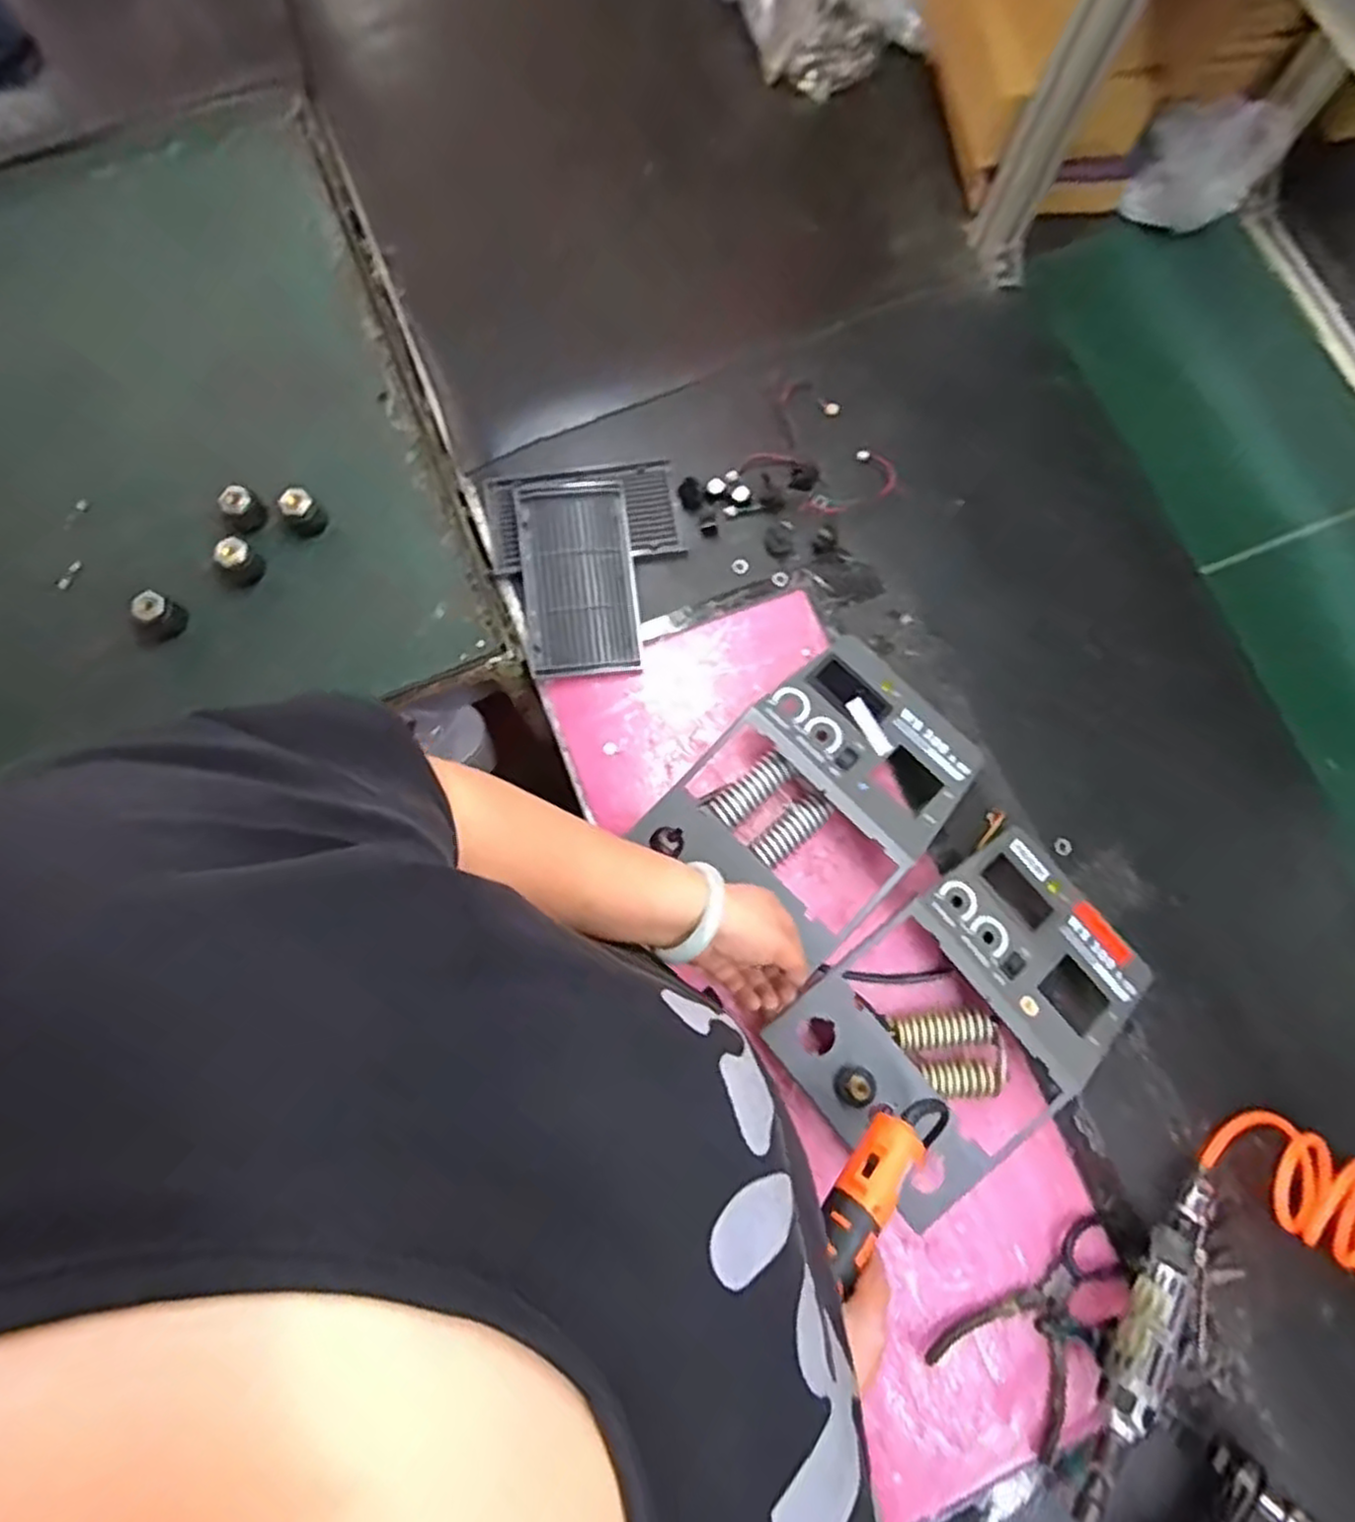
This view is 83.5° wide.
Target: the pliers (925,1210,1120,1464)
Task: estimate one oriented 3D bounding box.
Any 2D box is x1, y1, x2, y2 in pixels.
[{"bbox_3d":[0.323,0.491,0.645,0.188,0.013,0.113,-37,80,-9],"label":"pliers"}]

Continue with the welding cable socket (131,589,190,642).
[{"bbox_3d":[-0.519,-0.143,0.761,0.034,0.052,0.044,32,79,5],"label":"welding cable socket"}]

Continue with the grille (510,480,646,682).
[{"bbox_3d":[-0.103,-0.193,0.789,0.118,0.026,0.207,-7,77,-3],"label":"grille"}]

